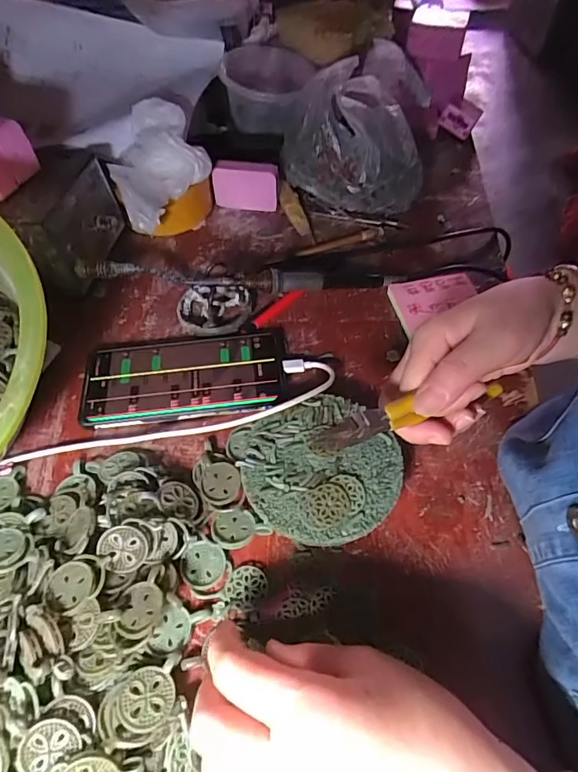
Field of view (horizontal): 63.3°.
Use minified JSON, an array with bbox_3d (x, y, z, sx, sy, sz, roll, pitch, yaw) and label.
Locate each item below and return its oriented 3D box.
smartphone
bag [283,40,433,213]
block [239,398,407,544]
[{"bbox_3d":[-0.086,-0.012,0.391,0.161,0.010,0.087,-5,54,-6],"label":"smartphone"},{"bbox_3d":[0.073,-0.275,0.515,0.152,0.113,0.154,-4,54,-5],"label":"bag"},{"bbox_3d":[0.023,0.060,0.328,0.104,0.028,0.102,1,53,-1],"label":"block"}]

